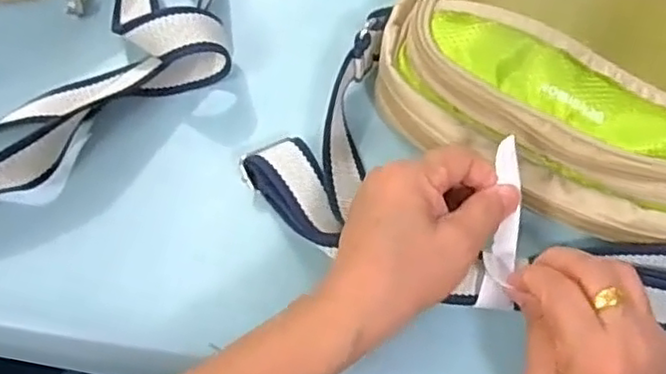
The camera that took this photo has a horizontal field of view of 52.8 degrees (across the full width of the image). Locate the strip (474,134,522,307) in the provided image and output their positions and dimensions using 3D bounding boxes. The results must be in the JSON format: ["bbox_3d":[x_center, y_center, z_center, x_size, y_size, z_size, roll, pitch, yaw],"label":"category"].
[{"bbox_3d":[0.089,0.021,0.350,0.016,0.013,0.091,6,95,3],"label":"strip"}]

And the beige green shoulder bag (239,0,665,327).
[{"bbox_3d":[0.126,-0.035,0.381,0.276,0.075,0.224,24,68,10],"label":"beige green shoulder bag"}]

